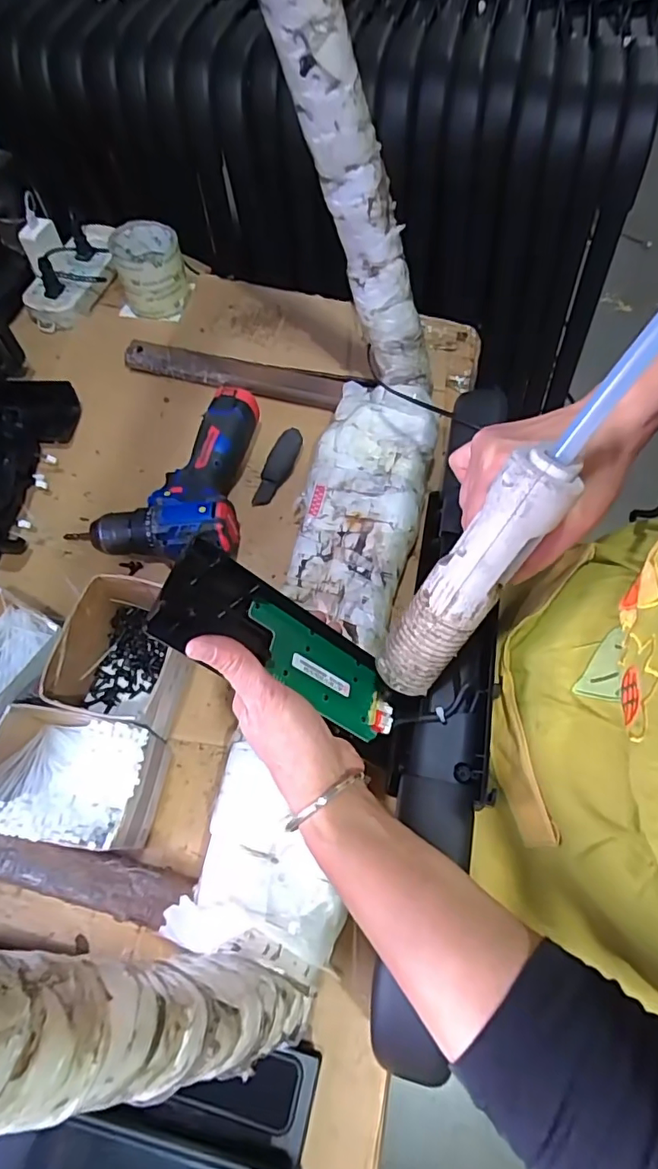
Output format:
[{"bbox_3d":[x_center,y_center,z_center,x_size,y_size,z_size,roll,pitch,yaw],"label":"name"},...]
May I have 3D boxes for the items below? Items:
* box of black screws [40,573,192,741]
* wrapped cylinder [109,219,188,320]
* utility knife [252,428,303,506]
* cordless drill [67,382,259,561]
[{"bbox_3d":[-0.178,0.064,0.480,0.099,0.080,0.124,11,64,5],"label":"box of black screws"},{"bbox_3d":[-0.234,-0.411,0.715,0.083,0.077,0.094,-18,65,-9],"label":"wrapped cylinder"},{"bbox_3d":[-0.056,-0.131,0.611,0.034,0.028,0.100,17,64,8],"label":"utility knife"},{"bbox_3d":[-0.165,-0.122,0.586,0.152,0.062,0.200,4,63,1],"label":"cordless drill"}]

